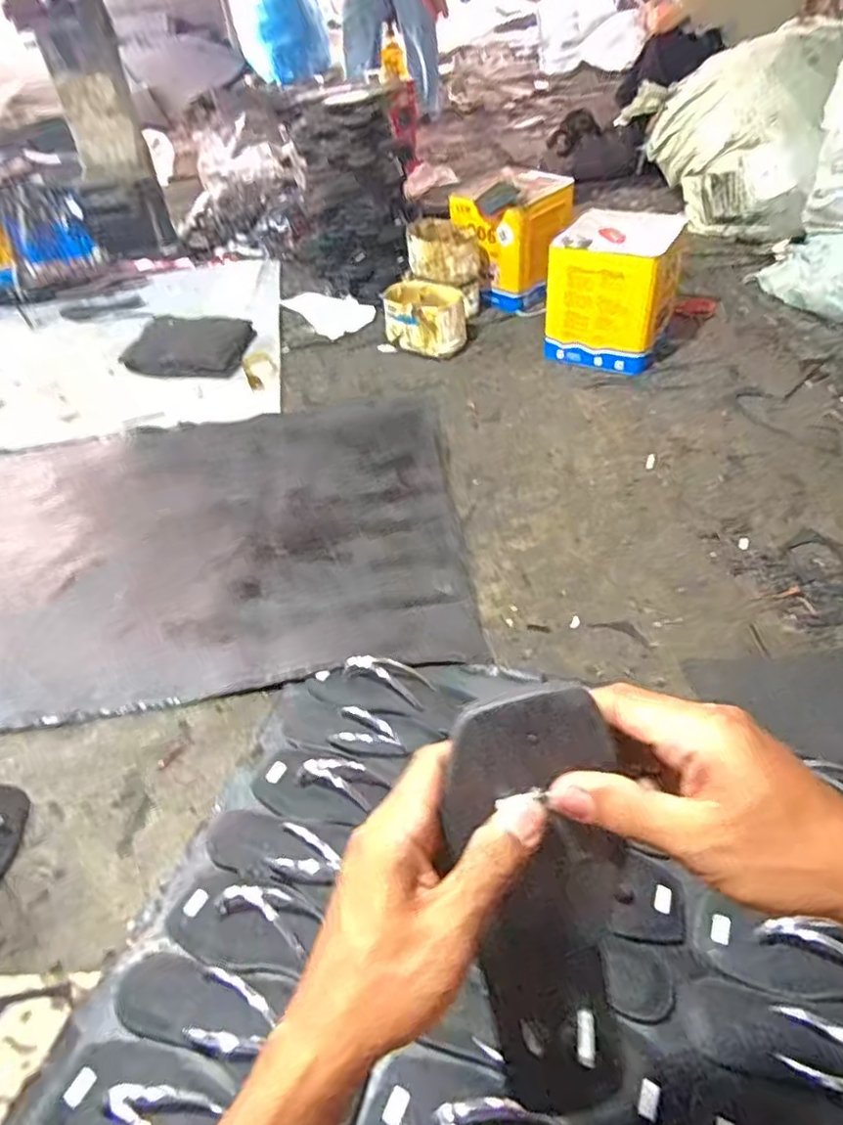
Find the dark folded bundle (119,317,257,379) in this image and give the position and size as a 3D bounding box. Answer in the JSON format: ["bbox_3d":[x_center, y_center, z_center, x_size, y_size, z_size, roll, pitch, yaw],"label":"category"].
[{"bbox_3d":[-0.573,-0.533,1.595,0.289,0.057,0.205,0,45,4],"label":"dark folded bundle"}]

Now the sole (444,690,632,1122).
[{"bbox_3d":[0.058,0.161,0.311,0.077,0.203,0.019,-8,7,-5],"label":"sole"}]

